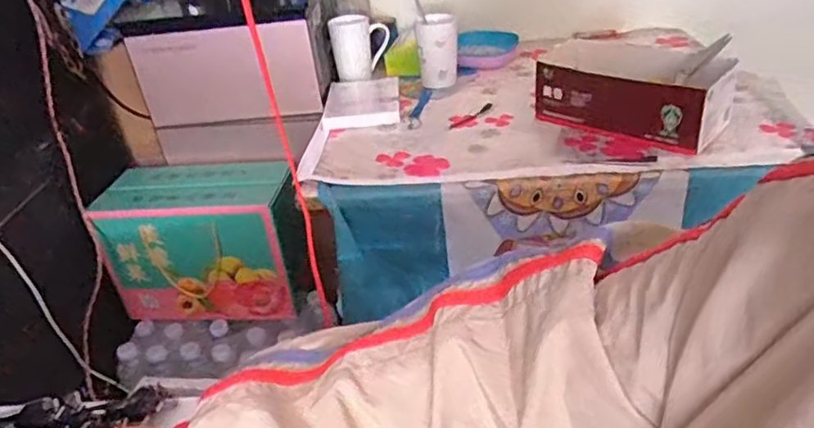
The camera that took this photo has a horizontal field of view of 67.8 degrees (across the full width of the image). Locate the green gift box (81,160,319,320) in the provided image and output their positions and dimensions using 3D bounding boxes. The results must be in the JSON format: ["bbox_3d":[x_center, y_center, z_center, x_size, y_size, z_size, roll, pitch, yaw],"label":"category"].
[{"bbox_3d":[-0.348,0.048,1.117,0.351,0.236,0.154,-2,32,6],"label":"green gift box"}]

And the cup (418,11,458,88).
[{"bbox_3d":[0.058,-0.300,1.125,0.072,0.122,0.066,-2,32,6],"label":"cup"}]

